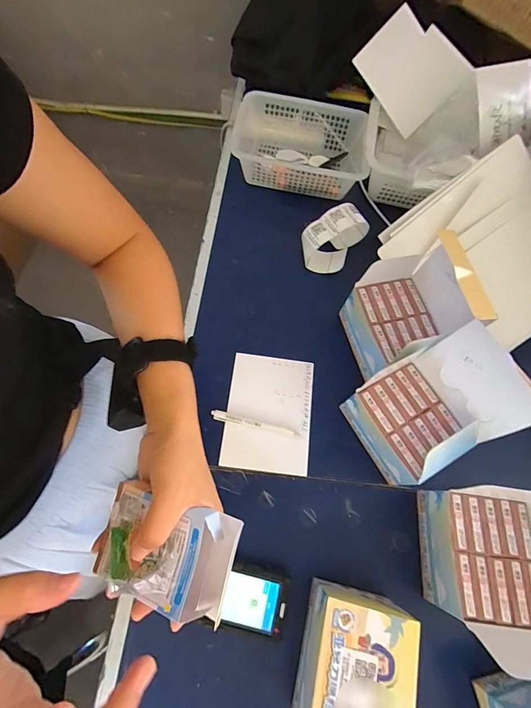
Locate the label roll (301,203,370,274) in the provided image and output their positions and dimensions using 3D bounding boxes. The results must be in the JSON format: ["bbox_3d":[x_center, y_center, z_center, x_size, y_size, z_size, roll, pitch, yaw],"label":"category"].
[{"bbox_3d":[0.123,-0.215,0.624,0.091,0.082,0.125,32,70,9],"label":"label roll"}]

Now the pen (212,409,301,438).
[{"bbox_3d":[-0.014,0.109,0.506,0.139,0.008,0.015,14,68,2],"label":"pen"}]

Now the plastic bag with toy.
[{"bbox_3d":[-0.086,0.137,0.234,0.060,0.012,0.058,7,71,19],"label":"plastic bag with toy"}]

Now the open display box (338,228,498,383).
[{"bbox_3d":[0.222,-0.073,0.489,0.159,0.165,0.143,-12,69,-8],"label":"open display box"}]

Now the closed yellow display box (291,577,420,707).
[{"bbox_3d":[0.098,0.353,0.377,0.111,0.089,0.145,15,68,3],"label":"closed yellow display box"}]

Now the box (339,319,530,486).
[{"bbox_3d":[0.219,0.072,0.449,0.159,0.160,0.147,-27,72,-13],"label":"box"}]

